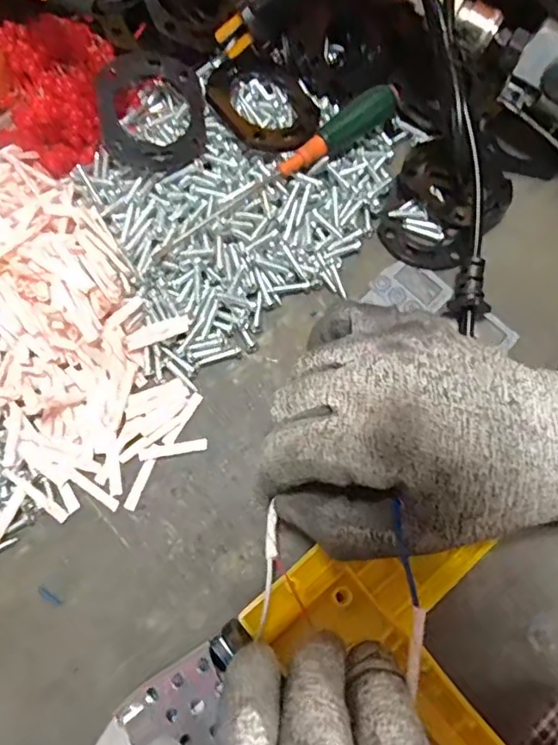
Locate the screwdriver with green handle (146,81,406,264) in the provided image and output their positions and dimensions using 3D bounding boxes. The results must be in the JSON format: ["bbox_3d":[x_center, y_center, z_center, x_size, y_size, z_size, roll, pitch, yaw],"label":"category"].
[{"bbox_3d":[0.000,-0.101,0.282,0.145,0.013,0.016,-35,76,-11],"label":"screwdriver with green handle"}]

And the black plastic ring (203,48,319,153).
[{"bbox_3d":[-0.008,-0.137,0.289,0.061,0.015,0.049,44,77,12],"label":"black plastic ring"}]

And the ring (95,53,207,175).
[{"bbox_3d":[-0.060,-0.124,0.275,0.051,0.005,0.055,1,85,-17],"label":"ring"}]

